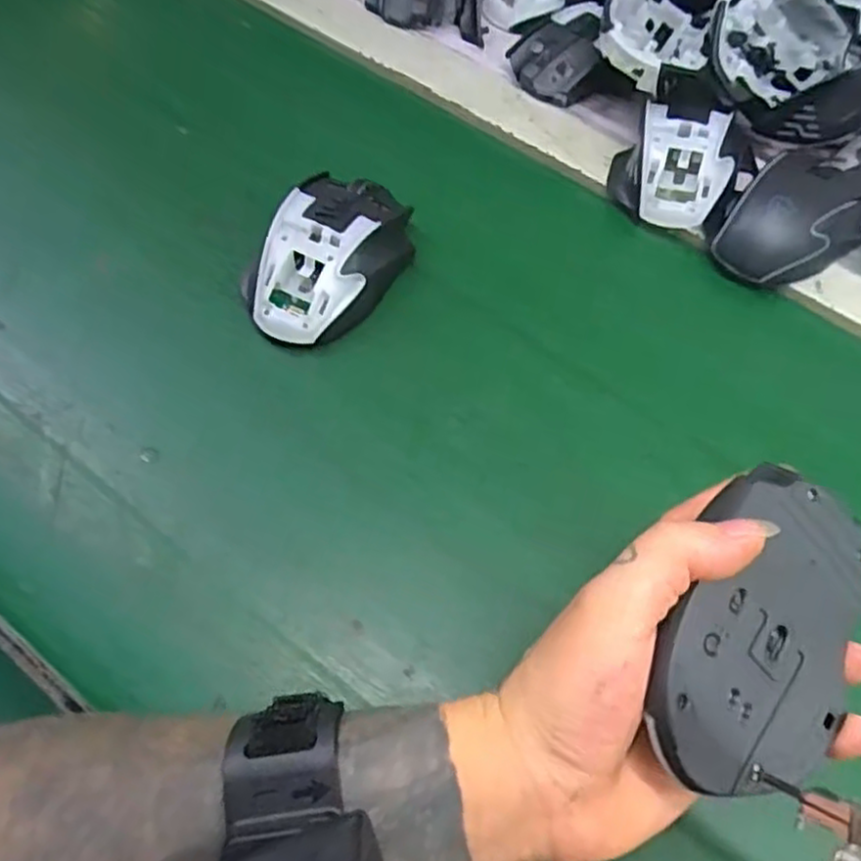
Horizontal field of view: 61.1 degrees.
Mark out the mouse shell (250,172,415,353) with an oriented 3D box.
[{"bbox_3d":[-0.053,-0.097,0.406,0.065,0.039,0.109,19,63,8],"label":"mouse shell"}]

